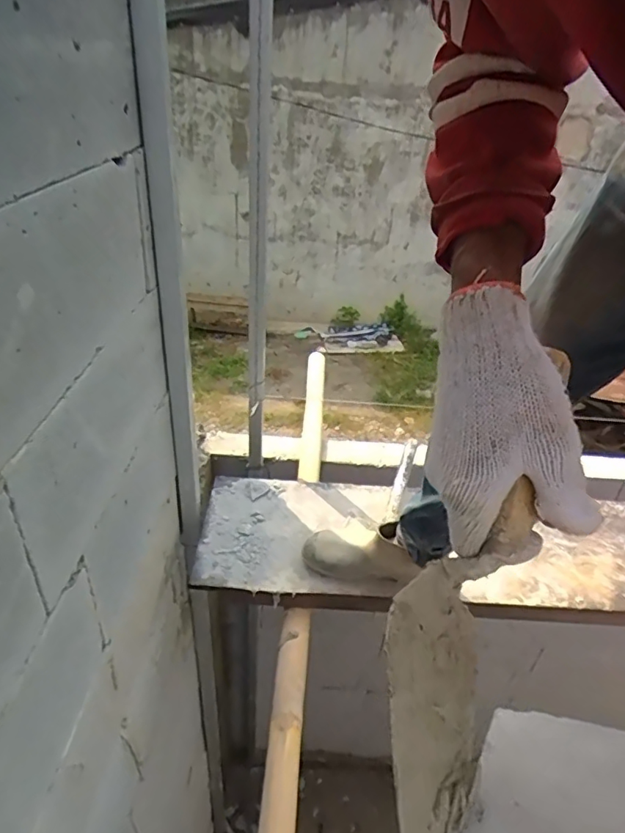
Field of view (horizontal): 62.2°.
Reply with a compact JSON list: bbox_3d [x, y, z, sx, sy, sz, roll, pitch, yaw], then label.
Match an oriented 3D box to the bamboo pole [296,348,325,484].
[{"bbox_3d":[0.003,-0.016,1.536,0.060,0.067,0.558,5,49,-1],"label":"bamboo pole"}]

